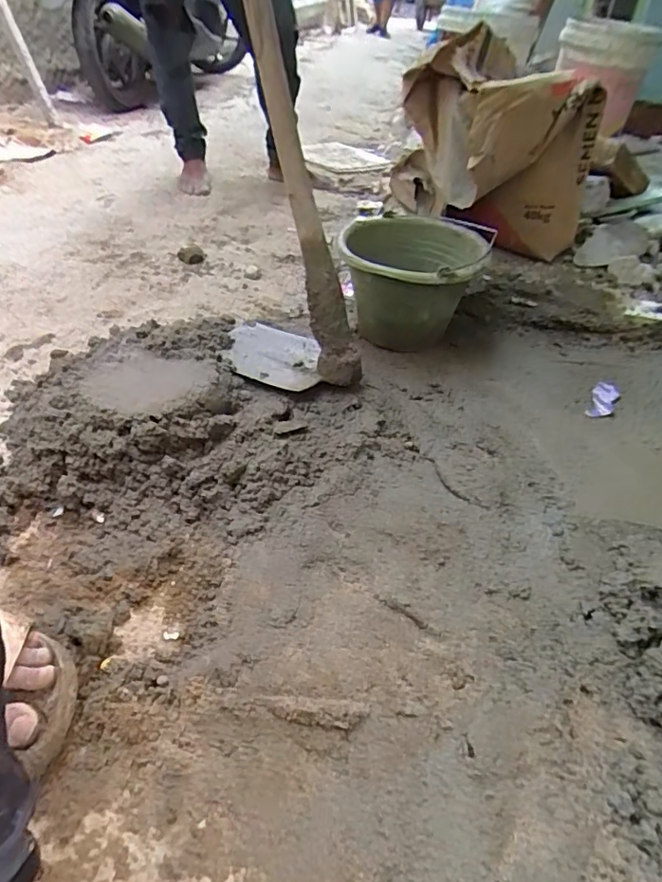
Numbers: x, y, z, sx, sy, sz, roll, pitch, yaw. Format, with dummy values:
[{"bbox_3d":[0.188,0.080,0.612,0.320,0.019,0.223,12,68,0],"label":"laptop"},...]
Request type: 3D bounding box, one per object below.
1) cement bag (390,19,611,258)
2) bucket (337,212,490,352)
[{"bbox_3d":[0.341,-0.608,1.126,0.326,0.336,0.327,-3,41,-11],"label":"cement bag"},{"bbox_3d":[0.143,-0.277,0.968,0.246,0.166,0.264,4,41,-3],"label":"bucket"}]

